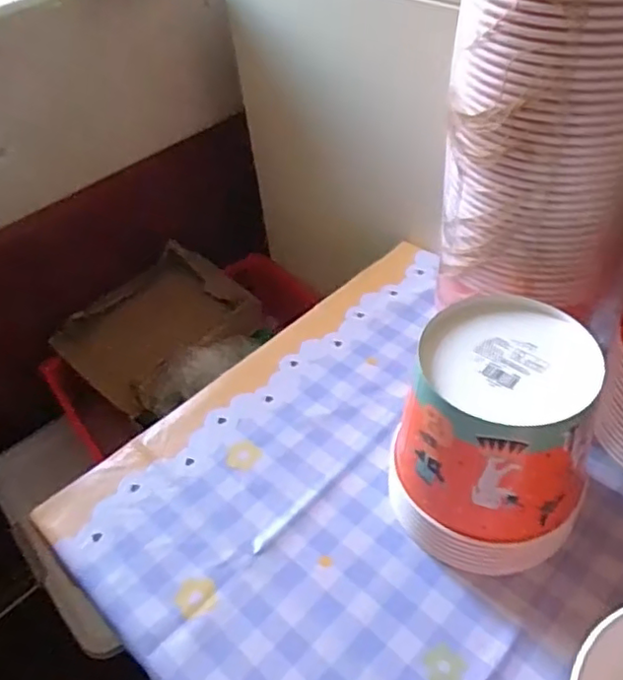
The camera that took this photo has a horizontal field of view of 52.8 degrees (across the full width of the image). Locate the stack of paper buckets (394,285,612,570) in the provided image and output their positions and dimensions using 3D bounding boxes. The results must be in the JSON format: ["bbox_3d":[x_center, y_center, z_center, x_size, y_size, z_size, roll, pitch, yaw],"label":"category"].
[{"bbox_3d":[0.152,0.084,0.512,0.143,0.180,0.140,17,48,22],"label":"stack of paper buckets"}]

